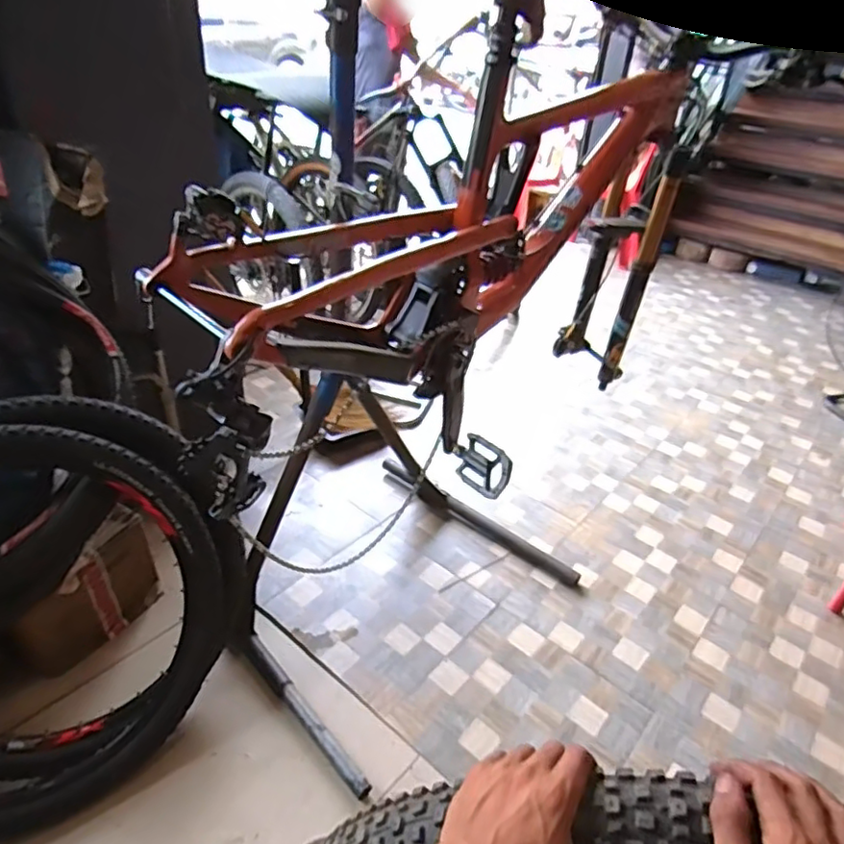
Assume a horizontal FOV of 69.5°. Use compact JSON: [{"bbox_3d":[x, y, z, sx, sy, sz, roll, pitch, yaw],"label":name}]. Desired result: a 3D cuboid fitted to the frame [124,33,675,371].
[{"bbox_3d":[0.108,-0.316,0.948,0.188,0.402,1.023,31,42,34],"label":"frame"}]

